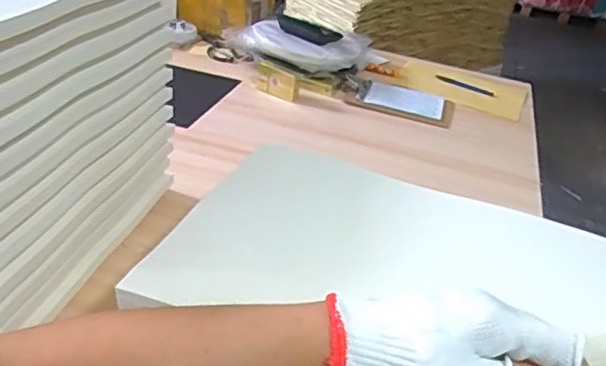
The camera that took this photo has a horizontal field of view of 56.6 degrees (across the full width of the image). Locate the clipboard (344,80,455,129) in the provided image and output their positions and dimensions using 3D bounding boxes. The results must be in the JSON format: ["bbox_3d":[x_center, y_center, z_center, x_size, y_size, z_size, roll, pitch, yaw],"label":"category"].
[{"bbox_3d":[0.207,-0.170,1.166,0.210,0.025,0.123,15,32,11],"label":"clipboard"}]

